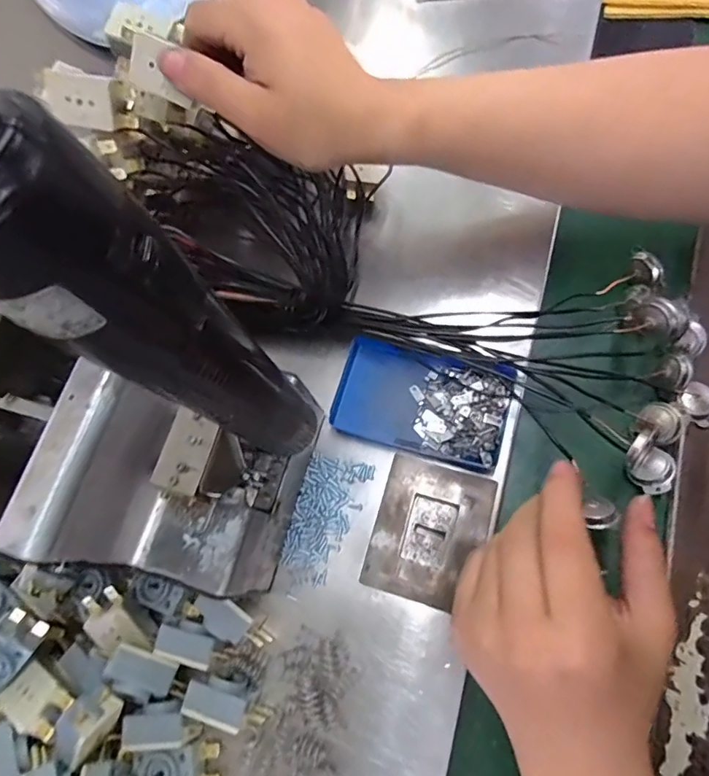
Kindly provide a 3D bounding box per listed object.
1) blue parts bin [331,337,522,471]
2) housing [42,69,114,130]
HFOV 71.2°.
[{"bbox_3d":[0.044,0.008,0.337,0.111,0.022,0.072,16,74,13],"label":"blue parts bin"},{"bbox_3d":[-0.157,-0.166,0.283,0.040,0.027,0.014,7,29,-1],"label":"housing"}]

